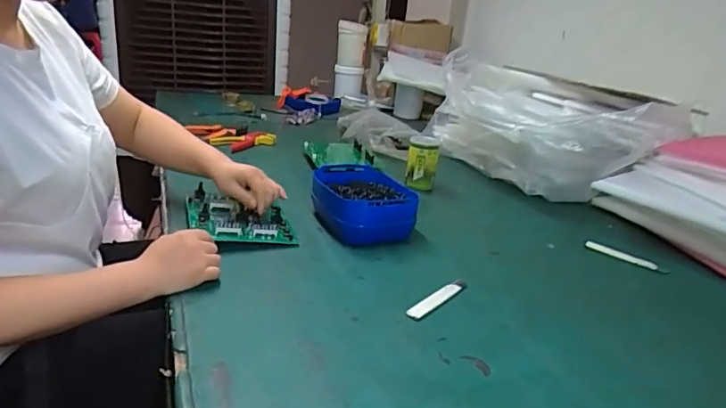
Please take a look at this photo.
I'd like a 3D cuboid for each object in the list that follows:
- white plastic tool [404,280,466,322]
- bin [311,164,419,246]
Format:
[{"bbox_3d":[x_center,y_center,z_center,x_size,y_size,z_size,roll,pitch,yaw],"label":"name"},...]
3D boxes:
[{"bbox_3d":[0.108,0.132,0.739,0.022,0.006,0.139,21,25,34],"label":"white plastic tool"},{"bbox_3d":[-0.010,-0.008,0.971,0.159,0.073,0.238,-1,22,-17],"label":"bin"}]

